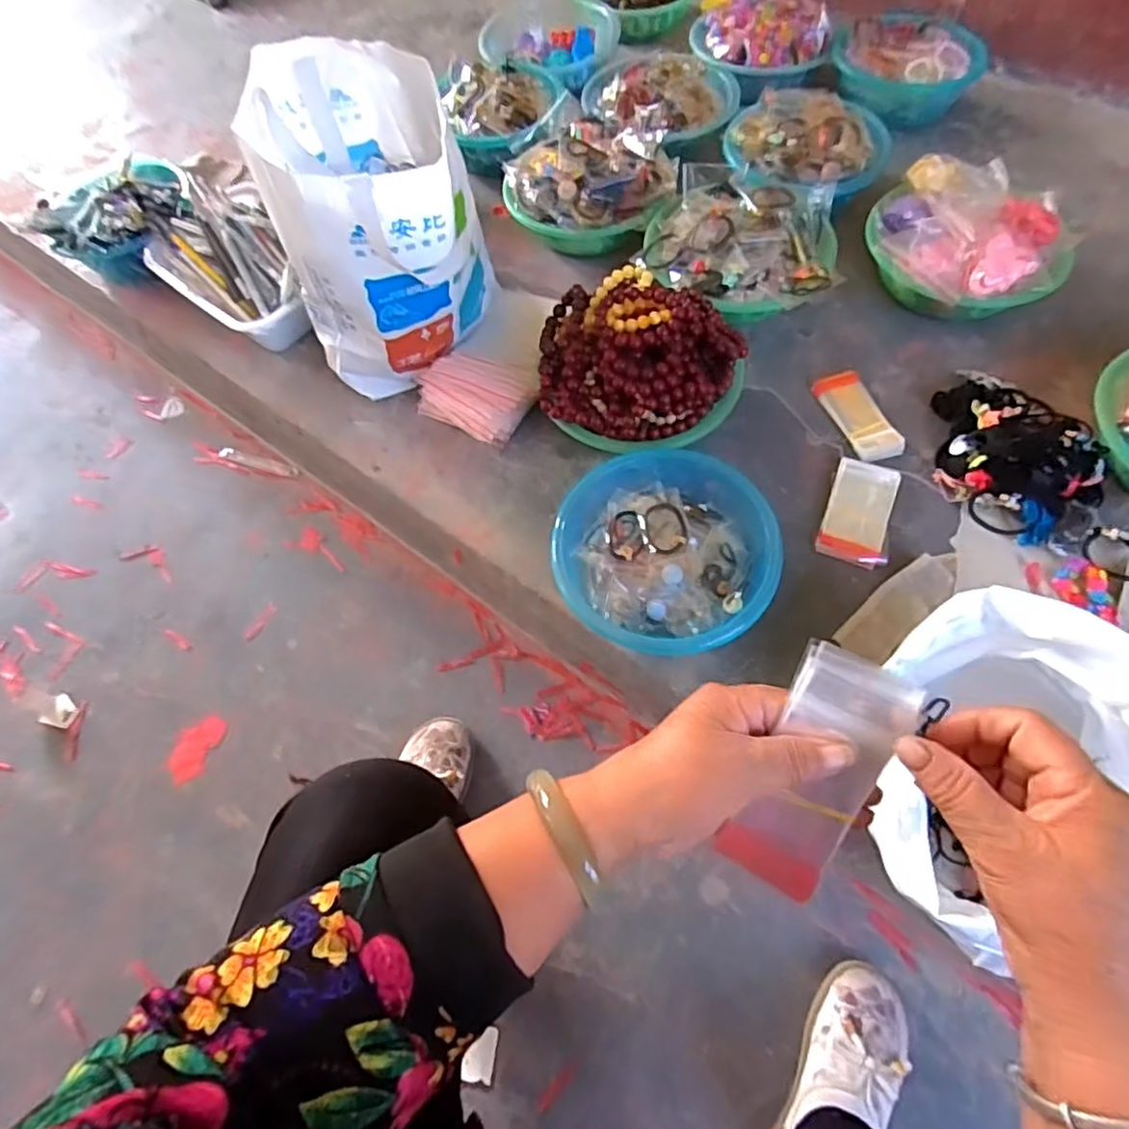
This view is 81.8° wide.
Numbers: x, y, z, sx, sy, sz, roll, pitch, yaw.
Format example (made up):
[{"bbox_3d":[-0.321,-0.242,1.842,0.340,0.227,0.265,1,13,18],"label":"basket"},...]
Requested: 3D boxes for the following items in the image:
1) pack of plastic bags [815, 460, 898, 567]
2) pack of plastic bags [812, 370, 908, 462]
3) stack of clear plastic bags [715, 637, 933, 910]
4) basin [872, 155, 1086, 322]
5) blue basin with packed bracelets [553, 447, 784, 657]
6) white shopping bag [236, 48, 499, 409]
[{"bbox_3d":[0.328,-0.055,0.726,0.069,0.024,0.130,18,66,13],"label":"pack of plastic bags"},{"bbox_3d":[0.349,-0.177,0.774,0.054,0.022,0.126,-16,63,-4],"label":"pack of plastic bags"},{"bbox_3d":[0.127,0.106,0.324,0.057,0.011,0.126,20,103,13],"label":"stack of clear plastic bags"},{"bbox_3d":[0.514,-0.410,0.839,0.228,0.110,0.228,-2,63,3],"label":"basin"},{"bbox_3d":[0.104,-0.016,0.691,0.216,0.084,0.220,-2,63,3],"label":"blue basin with packed bracelets"},{"bbox_3d":[-0.210,-0.367,0.764,0.227,0.317,0.243,-16,63,-4],"label":"white shopping bag"}]

